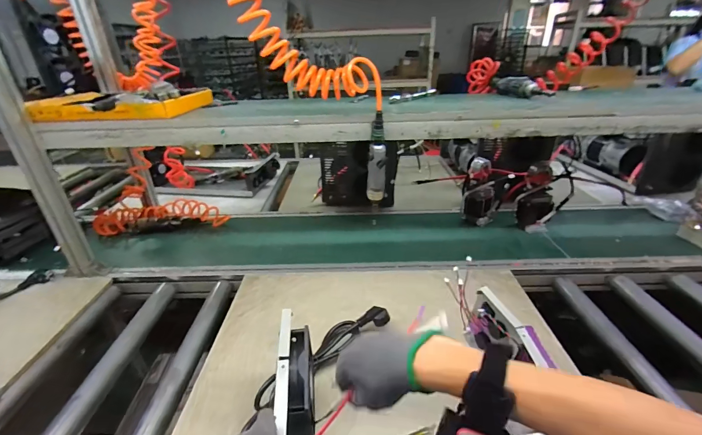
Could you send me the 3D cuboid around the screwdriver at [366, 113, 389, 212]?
[{"bbox_3d":[0.060,-0.119,0.780,0.044,0.233,0.047,0,28,1],"label":"screwdriver"}]

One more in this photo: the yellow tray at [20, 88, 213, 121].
[{"bbox_3d":[-0.569,-0.288,0.844,0.335,0.039,0.253,0,28,1],"label":"yellow tray"}]

